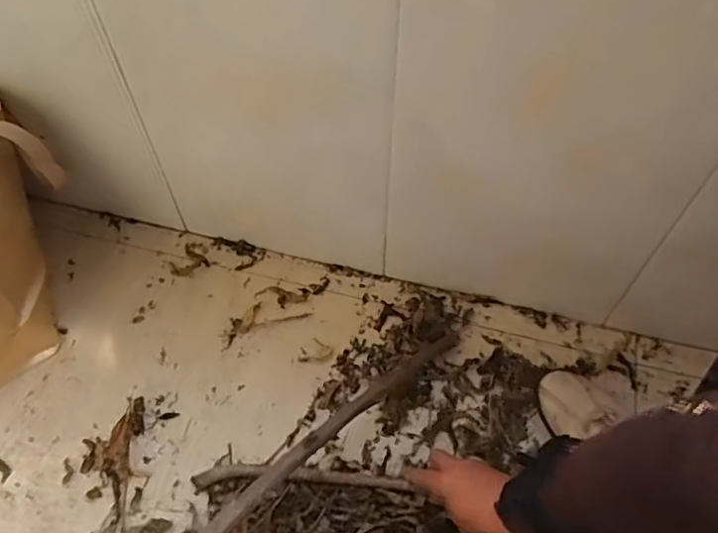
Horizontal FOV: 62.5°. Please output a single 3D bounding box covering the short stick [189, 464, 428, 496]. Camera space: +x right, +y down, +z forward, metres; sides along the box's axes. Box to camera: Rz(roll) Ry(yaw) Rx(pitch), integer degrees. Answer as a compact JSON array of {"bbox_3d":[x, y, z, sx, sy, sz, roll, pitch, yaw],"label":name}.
[{"bbox_3d":[-0.067,0.242,0.672,0.248,0.017,0.027,0,57,5],"label":"short stick"}]

